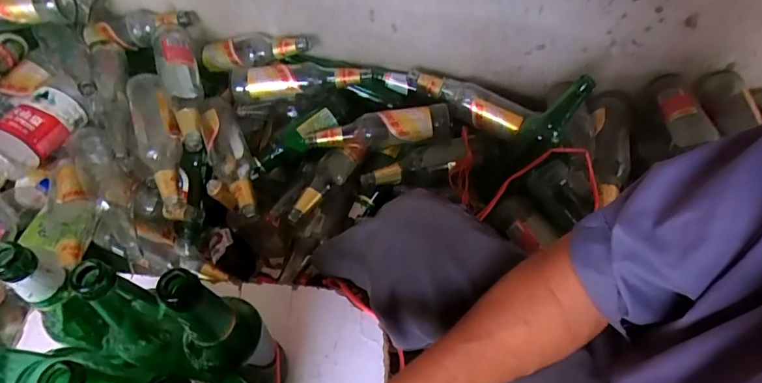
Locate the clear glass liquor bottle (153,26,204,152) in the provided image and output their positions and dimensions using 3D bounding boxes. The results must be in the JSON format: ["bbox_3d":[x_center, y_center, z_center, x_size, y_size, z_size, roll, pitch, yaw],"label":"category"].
[{"bbox_3d":[-0.354,-0.188,0.810,0.070,0.056,0.263,-16,73,-11],"label":"clear glass liquor bottle"}]

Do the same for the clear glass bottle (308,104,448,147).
[{"bbox_3d":[-0.003,-0.110,0.824,0.258,0.072,0.055,-1,57,-1],"label":"clear glass bottle"}]

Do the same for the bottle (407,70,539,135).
[{"bbox_3d":[0.161,-0.172,0.857,0.236,0.060,0.065,32,62,18],"label":"bottle"}]

